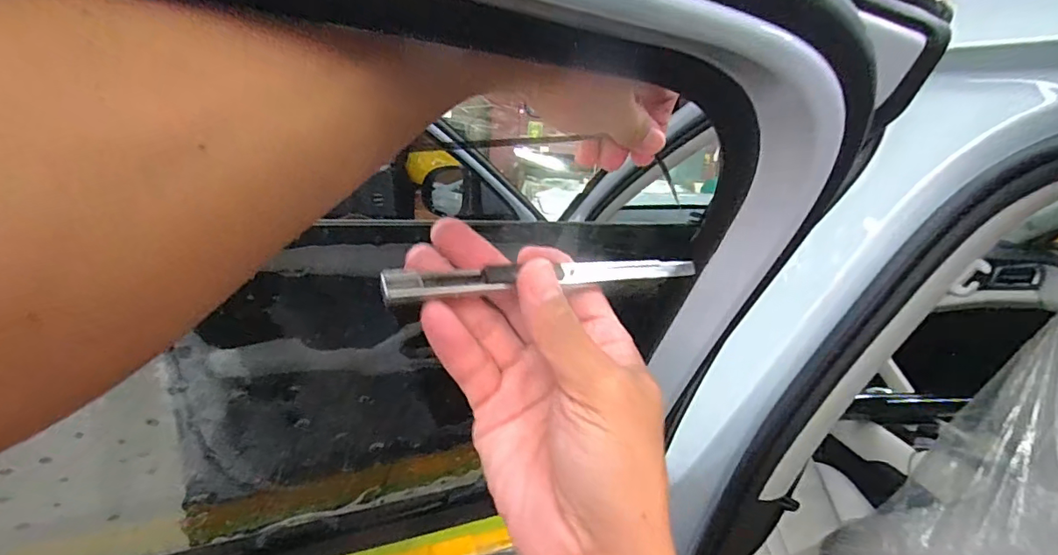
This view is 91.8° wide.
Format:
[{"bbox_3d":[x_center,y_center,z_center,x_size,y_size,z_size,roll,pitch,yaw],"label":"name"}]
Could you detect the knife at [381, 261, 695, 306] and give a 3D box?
[{"bbox_3d":[0.014,-0.002,0.219,0.151,0.011,0.008,-4,21,-28],"label":"knife"}]

